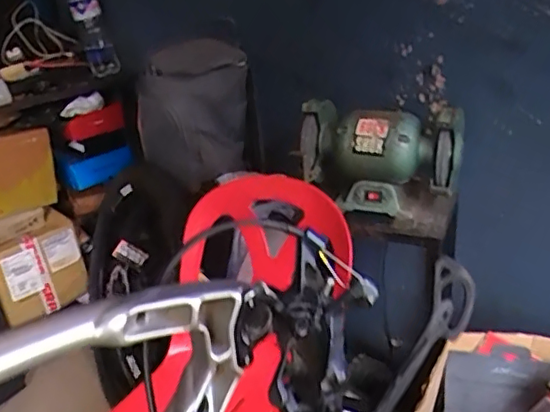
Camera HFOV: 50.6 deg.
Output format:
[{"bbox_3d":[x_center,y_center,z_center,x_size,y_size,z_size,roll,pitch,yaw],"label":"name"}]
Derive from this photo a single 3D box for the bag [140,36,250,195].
[{"bbox_3d":[-0.220,-0.242,1.525,0.301,0.323,0.158,-4,25,1],"label":"bag"}]

